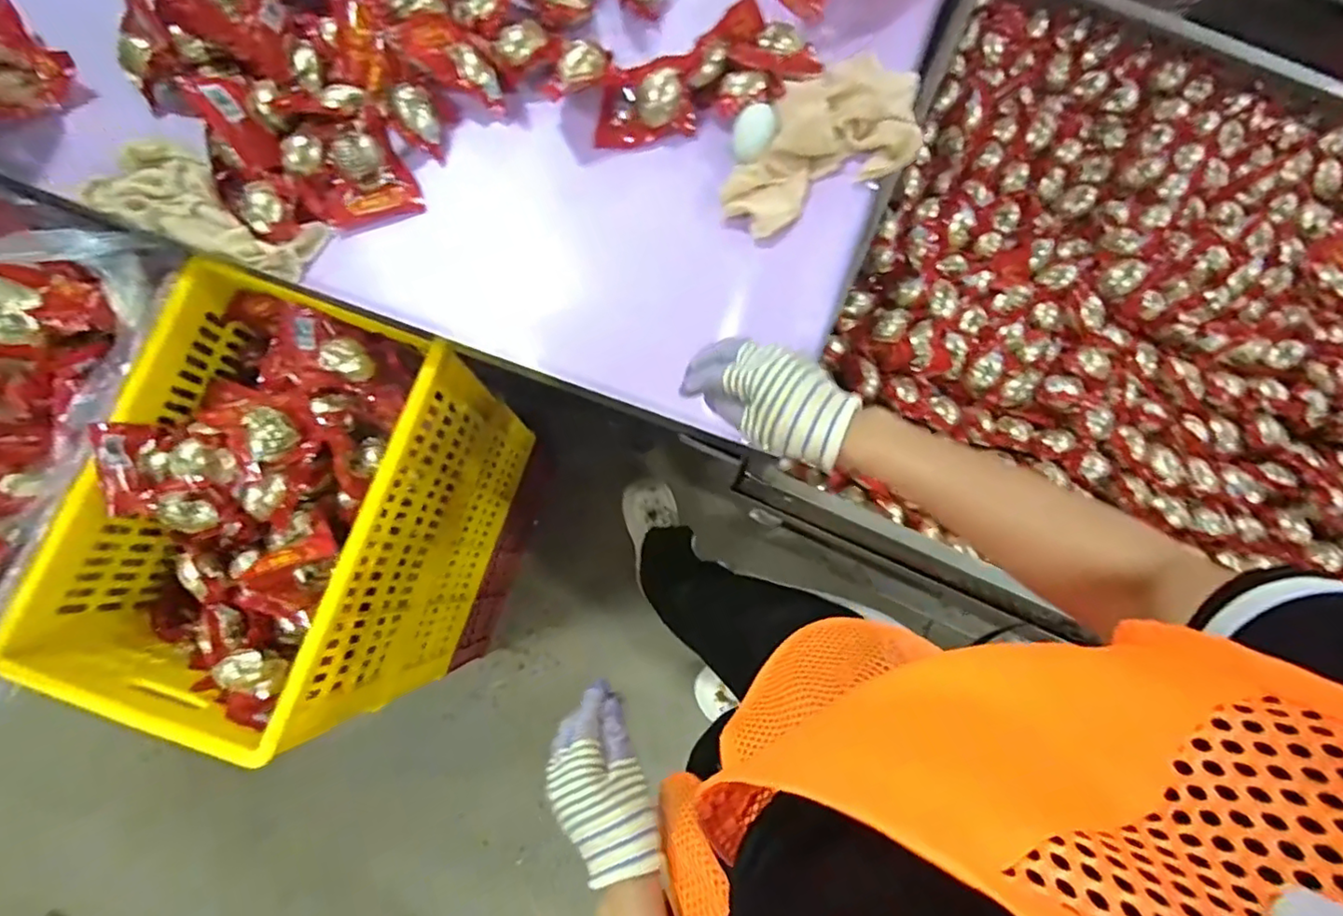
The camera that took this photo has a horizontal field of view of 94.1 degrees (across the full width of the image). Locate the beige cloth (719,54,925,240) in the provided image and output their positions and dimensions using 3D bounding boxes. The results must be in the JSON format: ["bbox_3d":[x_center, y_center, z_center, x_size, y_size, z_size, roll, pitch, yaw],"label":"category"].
[{"bbox_3d":[0.162,-0.336,0.655,0.246,0.046,0.146,-36,82,-7],"label":"beige cloth"}]

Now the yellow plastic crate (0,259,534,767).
[{"bbox_3d":[-0.453,0.077,0.846,0.294,0.455,0.440,18,80,2],"label":"yellow plastic crate"}]

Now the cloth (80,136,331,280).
[{"bbox_3d":[-0.484,-0.254,0.640,0.236,0.050,0.095,27,80,4],"label":"cloth"}]

